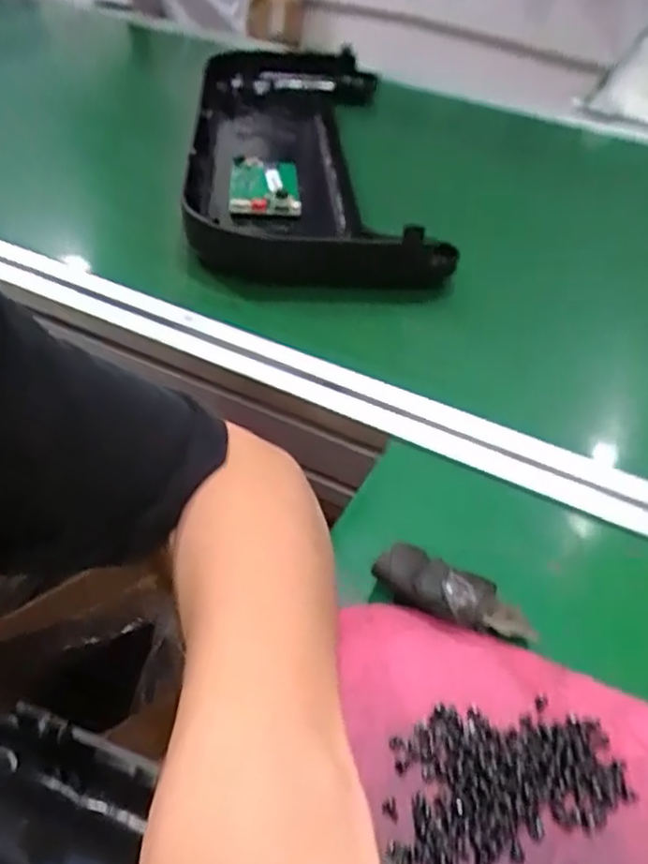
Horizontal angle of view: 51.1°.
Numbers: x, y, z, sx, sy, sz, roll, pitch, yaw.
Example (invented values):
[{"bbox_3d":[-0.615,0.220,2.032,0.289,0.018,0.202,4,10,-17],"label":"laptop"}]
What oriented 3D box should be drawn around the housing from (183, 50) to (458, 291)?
[{"bbox_3d":[-0.020,-0.293,0.693,0.206,0.046,0.529,1,40,-5],"label":"housing"}]

